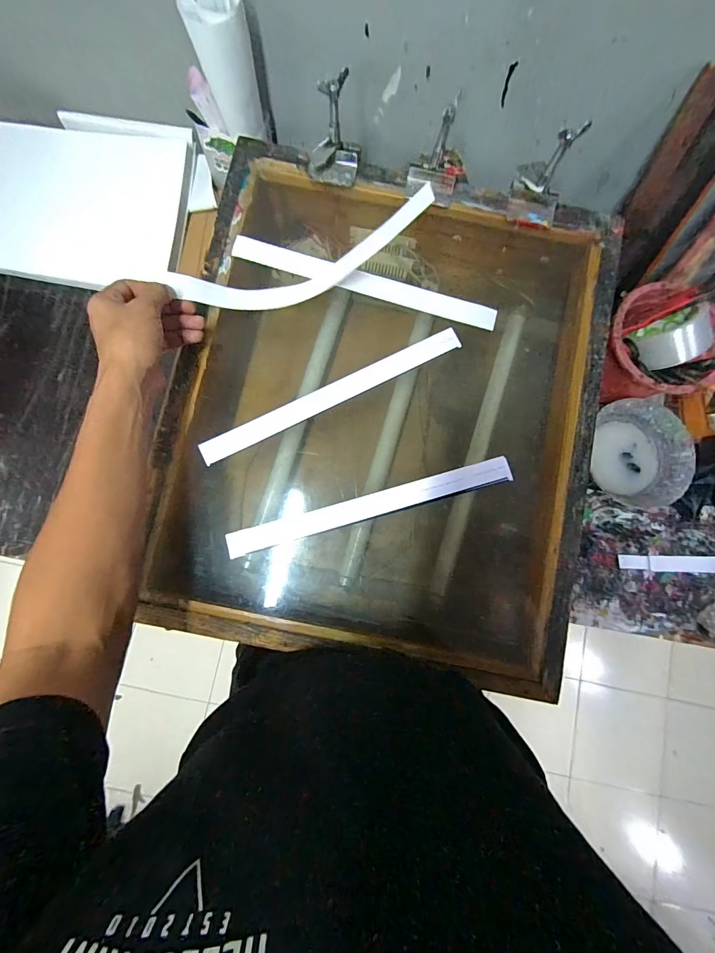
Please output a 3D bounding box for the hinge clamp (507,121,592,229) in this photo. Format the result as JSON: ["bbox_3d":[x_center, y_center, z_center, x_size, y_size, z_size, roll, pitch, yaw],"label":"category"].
[{"bbox_3d":[0.221,-0.349,0.450,0.067,0.090,0.051,27,82,3],"label":"hinge clamp"}]

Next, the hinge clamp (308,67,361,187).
[{"bbox_3d":[-0.027,-0.398,0.442,0.061,0.093,0.048,2,82,-1],"label":"hinge clamp"}]

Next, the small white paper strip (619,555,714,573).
[{"bbox_3d":[0.478,0.133,0.583,0.160,0.008,0.025,2,80,-2],"label":"small white paper strip"}]

